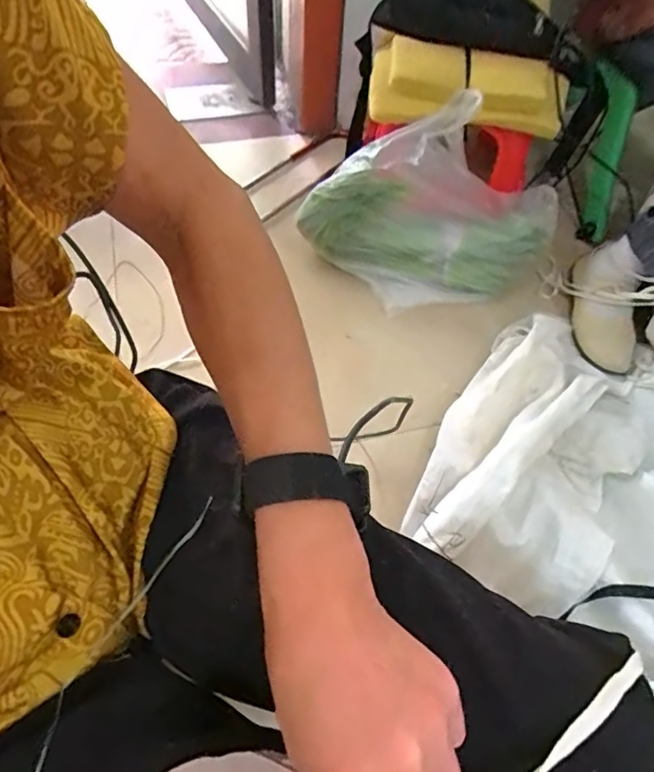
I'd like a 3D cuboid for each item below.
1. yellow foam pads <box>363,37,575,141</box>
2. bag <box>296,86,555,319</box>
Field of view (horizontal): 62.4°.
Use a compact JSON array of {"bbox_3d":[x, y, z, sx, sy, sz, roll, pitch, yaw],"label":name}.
[{"bbox_3d":[0.215,-0.468,0.853,0.314,0.095,0.115,18,57,8],"label":"yellow foam pads"},{"bbox_3d":[0.165,-0.277,0.883,0.384,0.223,0.229,23,58,11],"label":"bag"}]

